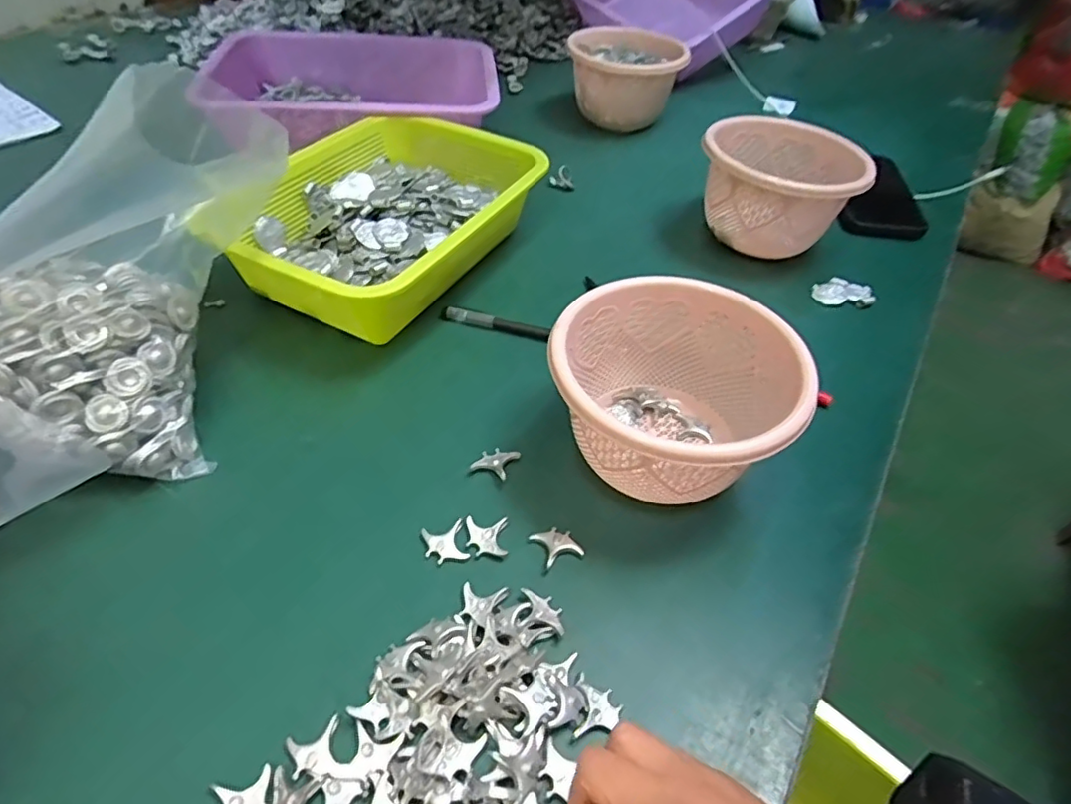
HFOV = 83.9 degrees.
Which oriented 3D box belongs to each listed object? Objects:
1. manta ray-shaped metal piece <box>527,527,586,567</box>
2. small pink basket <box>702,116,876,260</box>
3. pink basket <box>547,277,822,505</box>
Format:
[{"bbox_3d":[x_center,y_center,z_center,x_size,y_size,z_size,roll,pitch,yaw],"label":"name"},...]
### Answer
[{"bbox_3d":[0.013,0.082,0.345,0.023,0.008,0.023,-17,51,-21],"label":"manta ray-shaped metal piece"},{"bbox_3d":[0.229,-0.208,0.573,0.142,0.088,0.153,13,47,6],"label":"small pink basket"},{"bbox_3d":[0.080,0.002,0.365,0.138,0.089,0.138,3,47,-3],"label":"pink basket"}]

